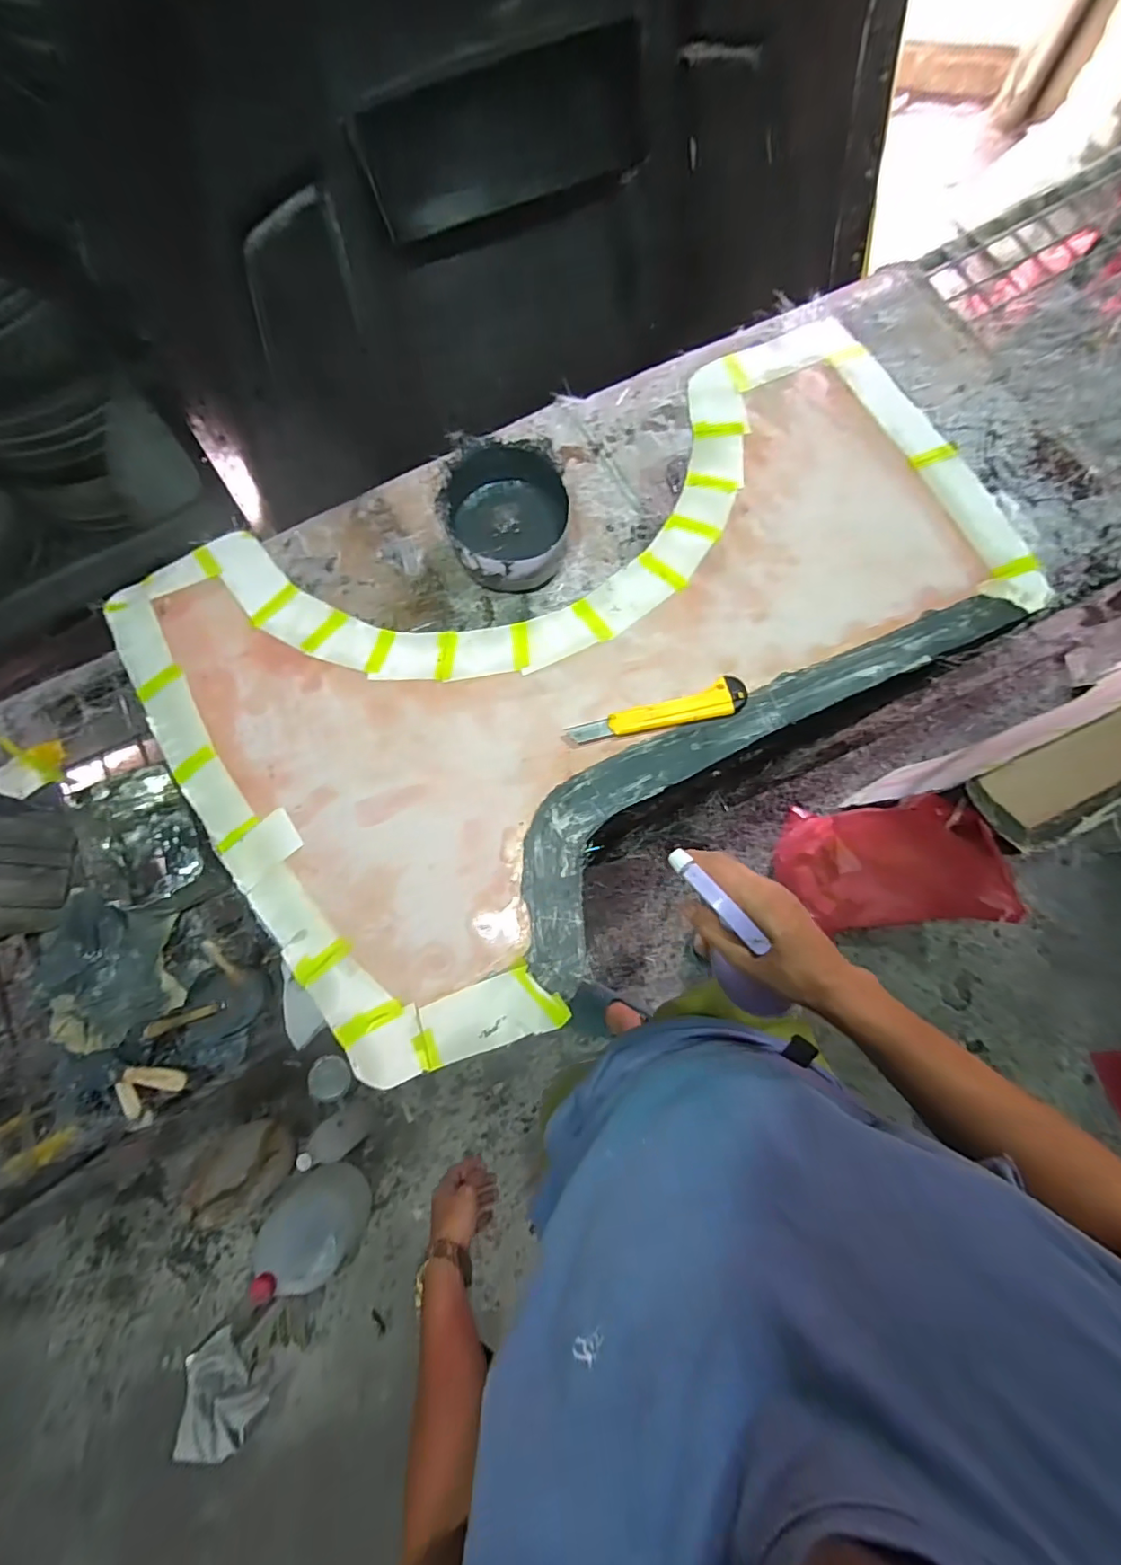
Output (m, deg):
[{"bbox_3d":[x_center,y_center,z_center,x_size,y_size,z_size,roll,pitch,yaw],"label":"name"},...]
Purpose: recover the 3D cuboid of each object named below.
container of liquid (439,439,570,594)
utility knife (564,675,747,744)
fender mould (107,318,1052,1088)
[{"bbox_3d":[-0.076,-0.366,0.776,0.173,0.105,0.170,-4,76,1],"label":"container of liquid"},{"bbox_3d":[0.101,-0.072,0.563,0.185,0.013,0.036,-14,76,-2],"label":"utility knife"},{"bbox_3d":[0.030,-0.184,0.596,0.889,0.038,0.593,-35,78,-7],"label":"fender mould"}]

